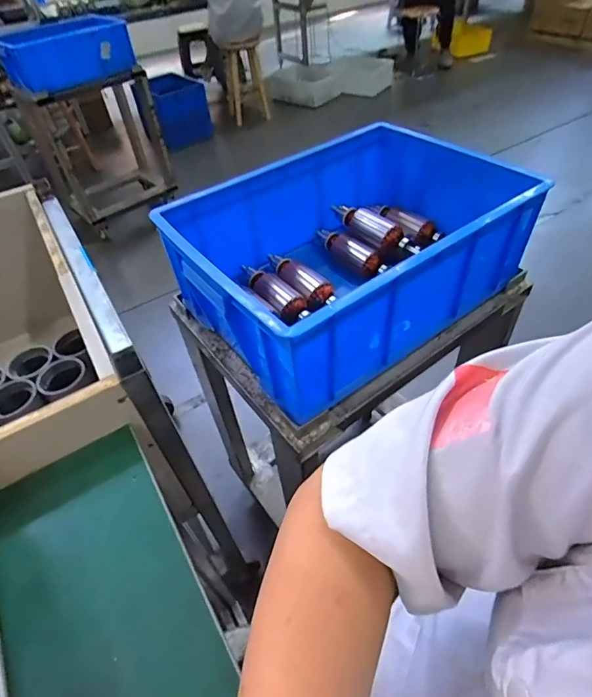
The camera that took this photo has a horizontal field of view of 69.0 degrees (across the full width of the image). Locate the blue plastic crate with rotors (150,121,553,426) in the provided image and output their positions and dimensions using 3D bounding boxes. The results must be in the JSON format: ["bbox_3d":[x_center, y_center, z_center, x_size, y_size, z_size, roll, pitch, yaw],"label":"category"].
[{"bbox_3d":[0.084,-0.157,0.676,0.510,0.186,0.345,-29,49,-21],"label":"blue plastic crate with rotors"}]

